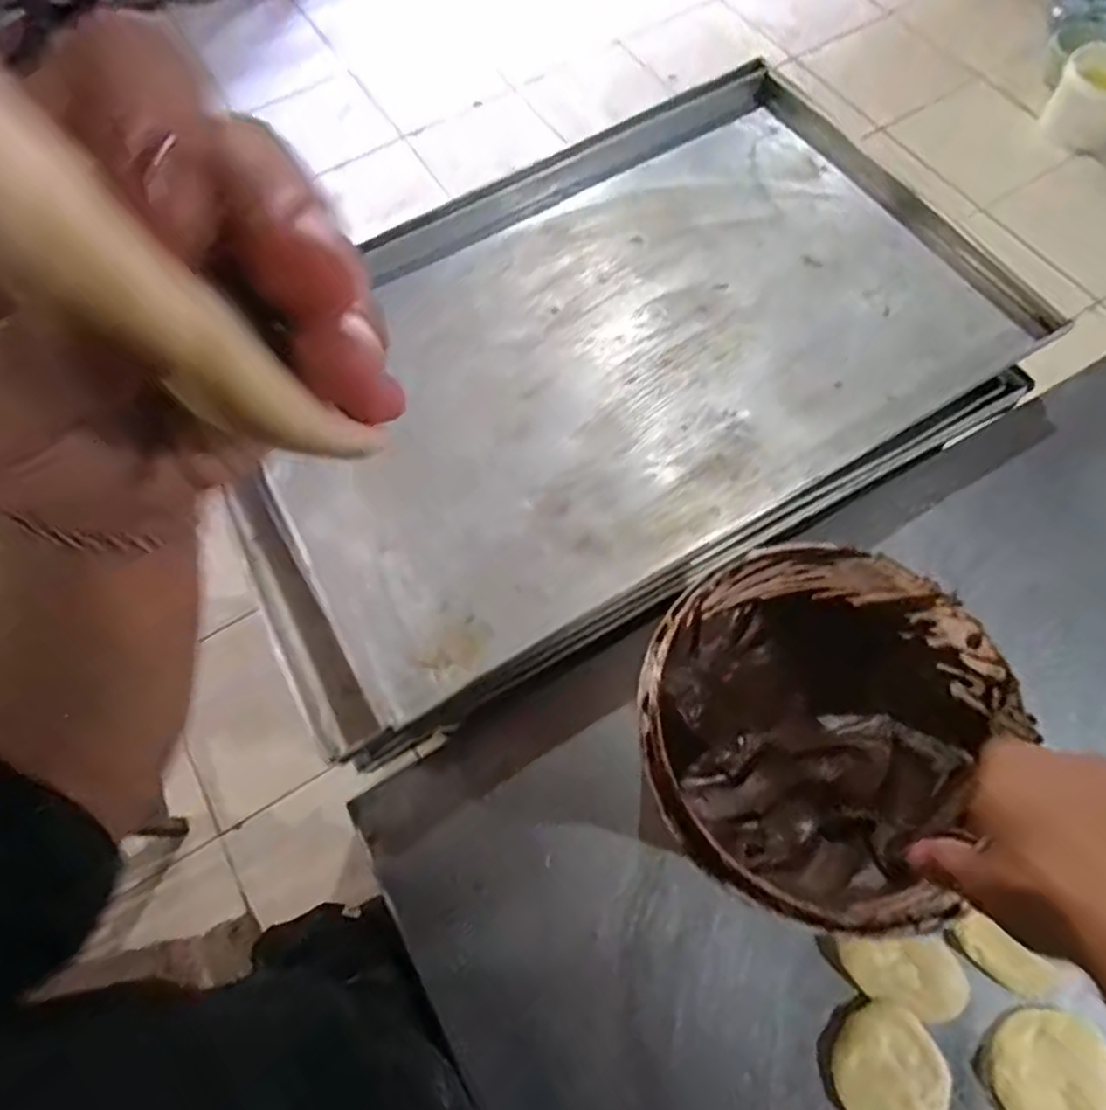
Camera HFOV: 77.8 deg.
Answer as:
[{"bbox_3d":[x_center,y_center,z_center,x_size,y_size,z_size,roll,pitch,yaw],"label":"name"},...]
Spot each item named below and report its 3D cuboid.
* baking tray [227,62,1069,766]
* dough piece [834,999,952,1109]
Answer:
[{"bbox_3d":[0.050,-0.203,0.657,0.756,0.046,0.456,-30,70,-11],"label":"baking tray"},{"bbox_3d":[0.231,0.352,0.465,0.073,0.014,0.074,0,62,1],"label":"dough piece"}]

